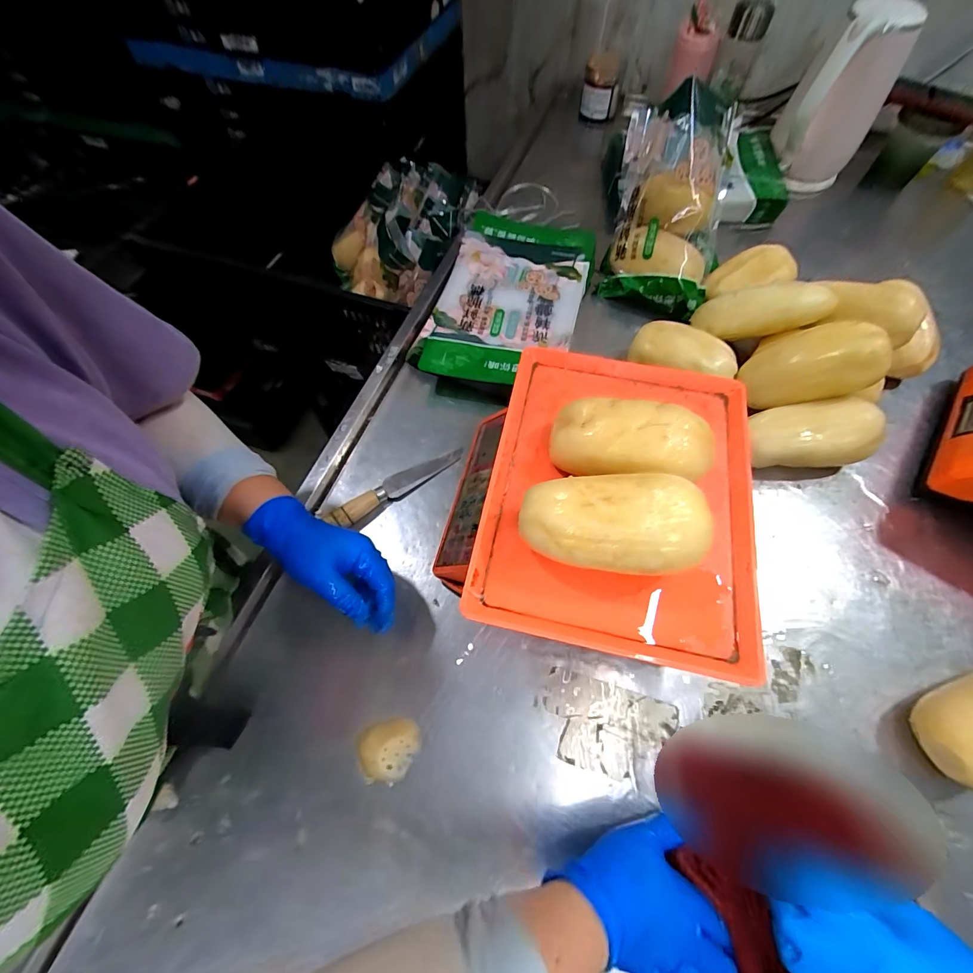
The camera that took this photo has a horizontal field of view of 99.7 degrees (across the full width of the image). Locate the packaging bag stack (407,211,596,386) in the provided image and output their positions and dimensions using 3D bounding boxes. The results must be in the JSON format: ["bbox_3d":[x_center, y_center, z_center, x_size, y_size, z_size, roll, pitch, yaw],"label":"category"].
[{"bbox_3d":[0.032,-0.284,0.638,0.225,0.054,0.351,14,64,8],"label":"packaging bag stack"}]

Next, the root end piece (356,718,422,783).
[{"bbox_3d":[-0.093,0.251,0.390,0.056,0.017,0.050,1,63,1],"label":"root end piece"}]

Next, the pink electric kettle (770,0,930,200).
[{"bbox_3d":[0.621,-0.680,0.742,0.149,0.259,0.158,30,68,15],"label":"pink electric kettle"}]

